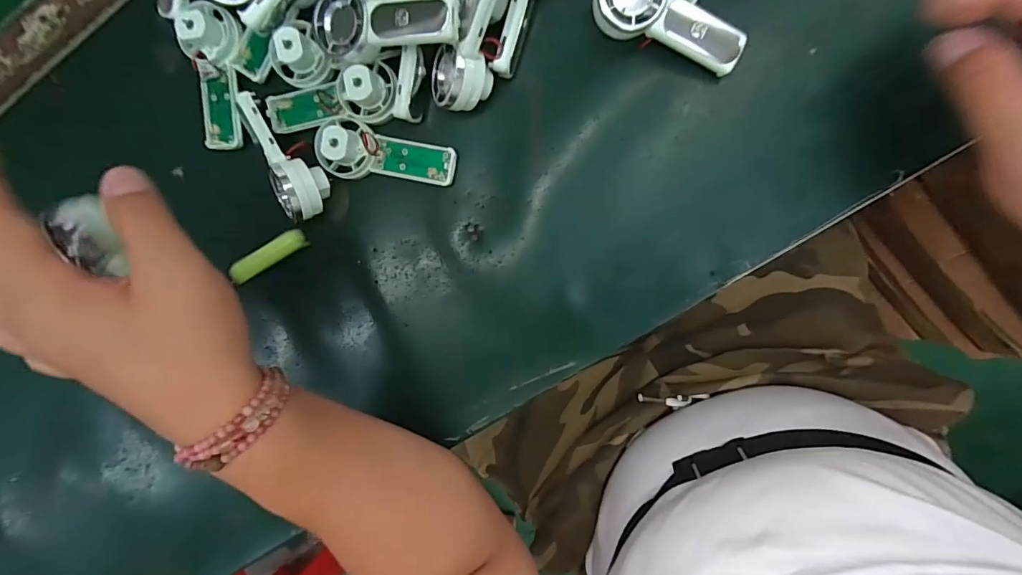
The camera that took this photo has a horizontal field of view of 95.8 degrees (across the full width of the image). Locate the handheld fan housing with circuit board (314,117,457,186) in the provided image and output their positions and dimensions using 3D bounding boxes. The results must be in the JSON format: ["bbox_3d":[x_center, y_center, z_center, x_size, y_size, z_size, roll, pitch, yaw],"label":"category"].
[{"bbox_3d":[-0.083,-0.085,0.305,0.089,0.027,0.036,16,99,4],"label":"handheld fan housing with circuit board"}]

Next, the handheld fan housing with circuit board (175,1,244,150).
[{"bbox_3d":[-0.199,-0.143,0.311,0.035,0.023,0.092,-4,97,7],"label":"handheld fan housing with circuit board"}]

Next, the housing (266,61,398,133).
[{"bbox_3d":[-0.120,-0.124,0.302,0.094,0.022,0.034,-4,97,7],"label":"housing"}]

